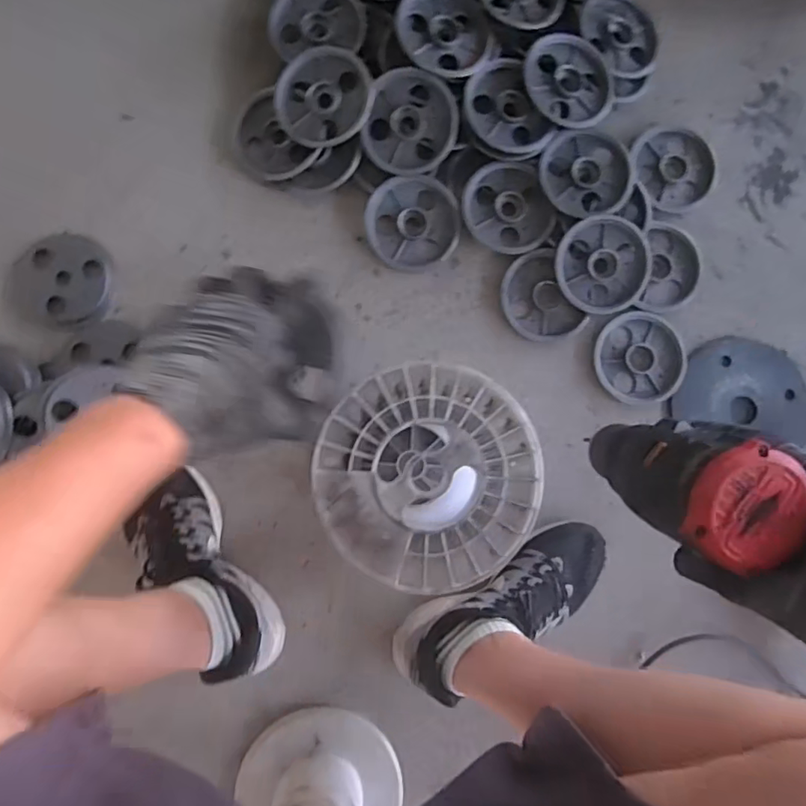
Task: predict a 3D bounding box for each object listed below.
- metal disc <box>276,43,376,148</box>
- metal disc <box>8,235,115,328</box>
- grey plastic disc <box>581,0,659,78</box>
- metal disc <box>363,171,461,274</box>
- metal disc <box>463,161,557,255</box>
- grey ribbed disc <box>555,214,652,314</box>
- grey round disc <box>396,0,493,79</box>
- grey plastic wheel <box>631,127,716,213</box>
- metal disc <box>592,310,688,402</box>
[{"bbox_3d":[-0.099,-0.387,0.691,0.117,0.034,0.117,0,86,-3],"label":"metal disc"},{"bbox_3d":[-0.435,-0.156,0.695,0.119,0.018,0.116,0,86,-3],"label":"metal disc"},{"bbox_3d":[0.300,-0.503,0.744,0.098,0.019,0.123,-34,89,-5],"label":"grey plastic disc"},{"bbox_3d":[0.013,-0.237,0.727,0.121,0.024,0.121,0,86,-3],"label":"metal disc"},{"bbox_3d":[0.137,-0.256,0.720,0.108,0.015,0.117,0,86,-3],"label":"metal disc"},{"bbox_3d":[0.261,-0.178,0.718,0.123,0.032,0.120,0,86,-3],"label":"grey ribbed disc"},{"bbox_3d":[0.055,-0.474,0.696,0.124,0.014,0.109,31,85,-1],"label":"grey round disc"},{"bbox_3d":[0.370,-0.323,0.751,0.114,0.018,0.114,0,86,-3],"label":"grey plastic wheel"},{"bbox_3d":[0.315,-0.060,0.737,0.122,0.027,0.113,0,86,-3],"label":"metal disc"}]

